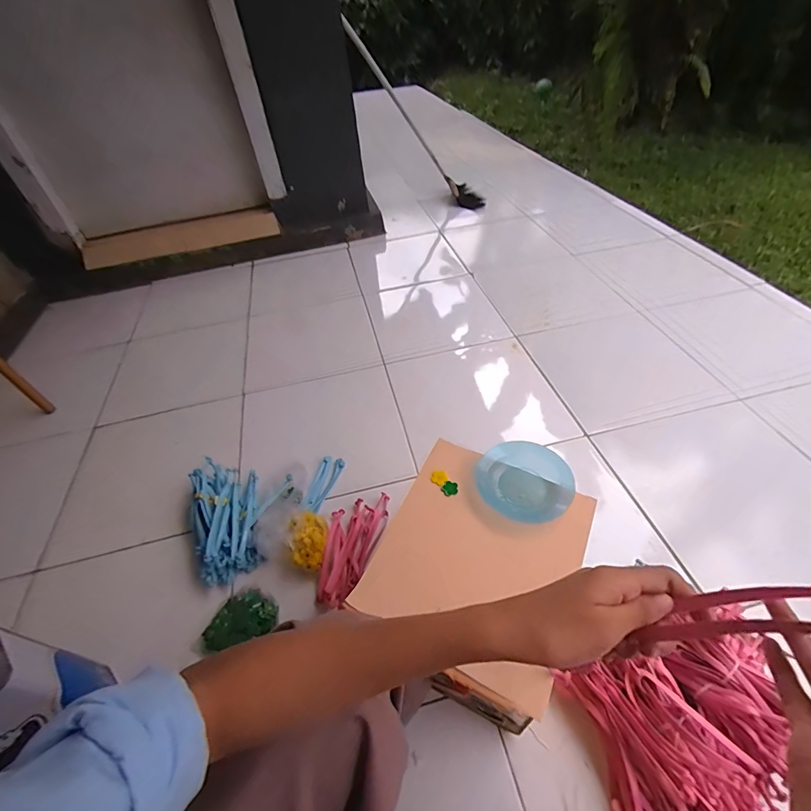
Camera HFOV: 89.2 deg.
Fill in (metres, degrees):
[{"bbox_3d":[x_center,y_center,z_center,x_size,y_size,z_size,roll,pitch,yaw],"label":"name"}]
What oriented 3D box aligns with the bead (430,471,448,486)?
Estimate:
[{"bbox_3d":[0.050,0.107,0.609,0.022,0.005,0.026,21,51,23],"label":"bead"}]

